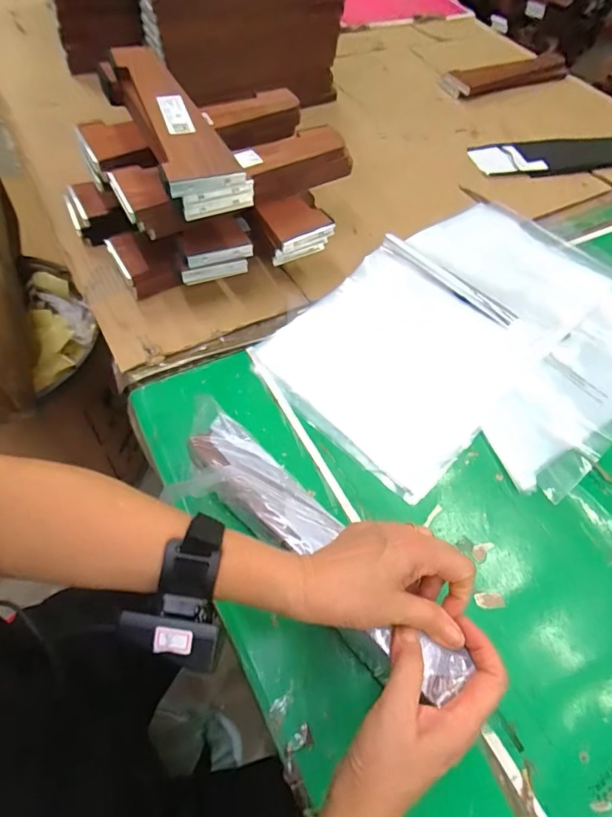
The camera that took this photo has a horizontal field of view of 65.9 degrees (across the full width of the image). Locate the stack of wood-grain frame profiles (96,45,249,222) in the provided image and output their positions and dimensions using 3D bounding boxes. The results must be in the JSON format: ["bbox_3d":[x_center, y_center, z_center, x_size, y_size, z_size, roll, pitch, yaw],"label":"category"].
[{"bbox_3d":[-0.170,-0.338,0.571,0.091,0.061,0.297,-23,62,-19],"label":"stack of wood-grain frame profiles"}]

